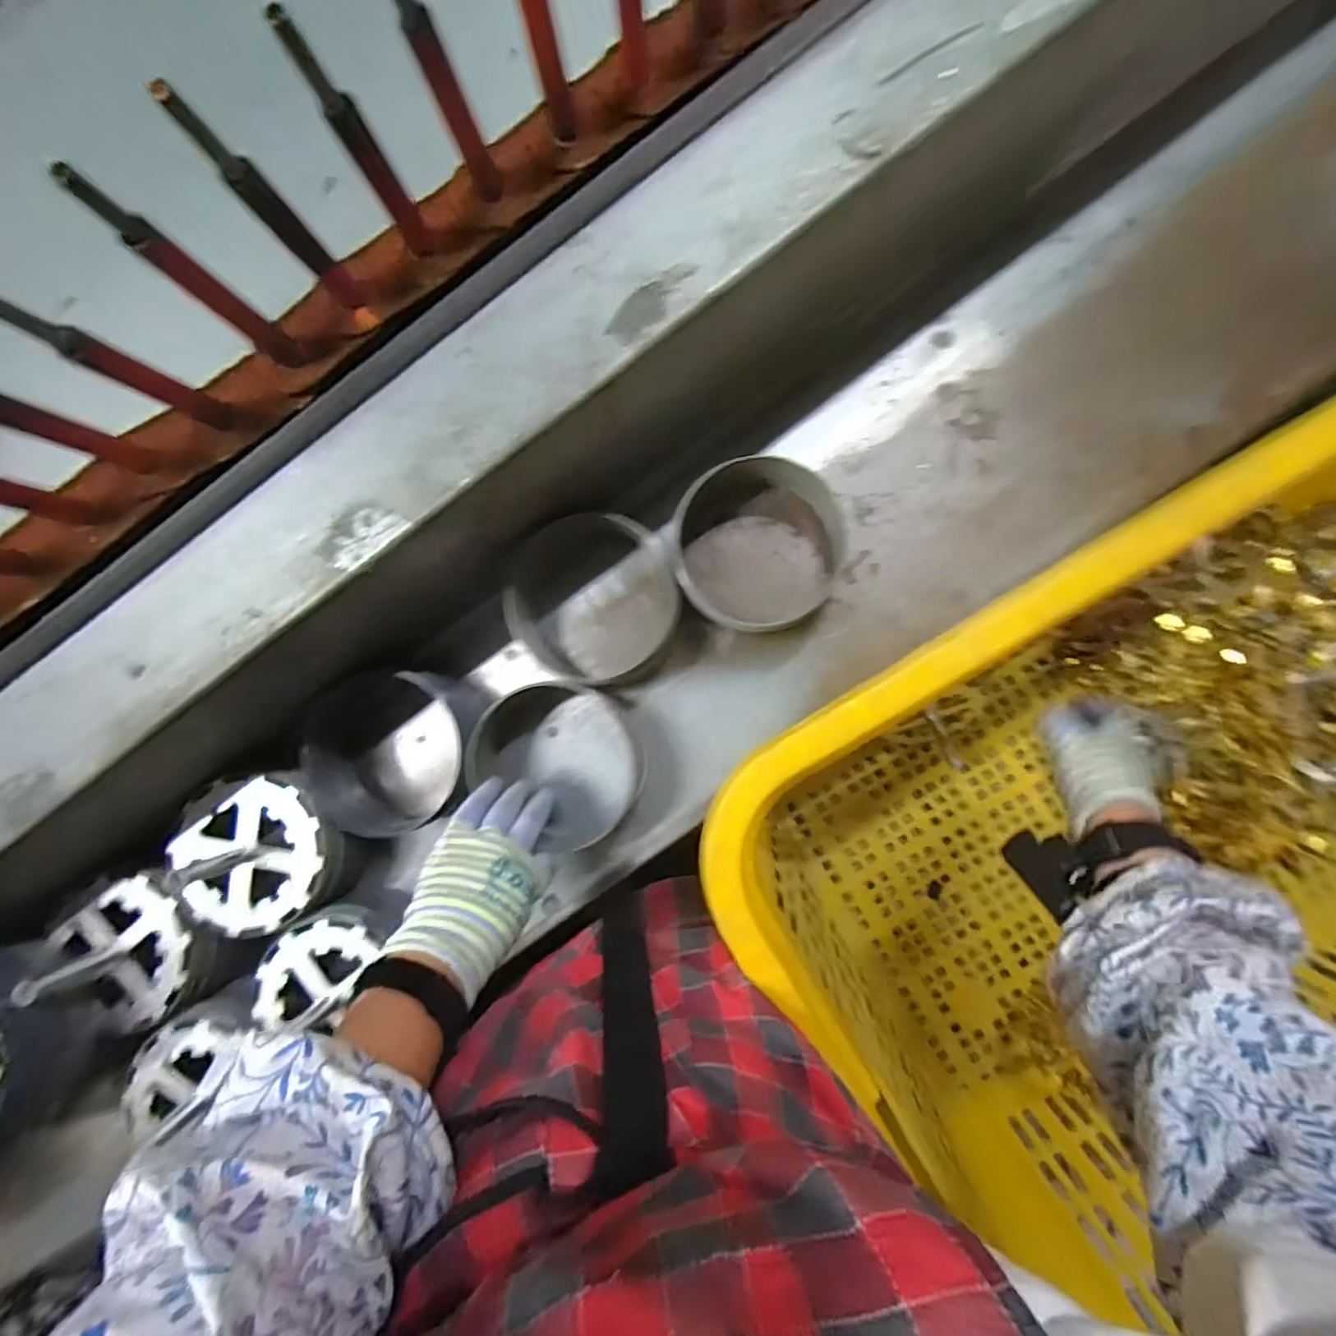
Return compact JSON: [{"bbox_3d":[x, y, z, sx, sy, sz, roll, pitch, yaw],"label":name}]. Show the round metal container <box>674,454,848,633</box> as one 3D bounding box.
[{"bbox_3d":[0.079,-0.108,0.509,0.137,0.070,0.147,0,91,4],"label":"round metal container"}]

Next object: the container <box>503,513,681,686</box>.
[{"bbox_3d":[-0.060,-0.058,0.530,0.138,0.083,0.135,0,91,4],"label":"container"}]

